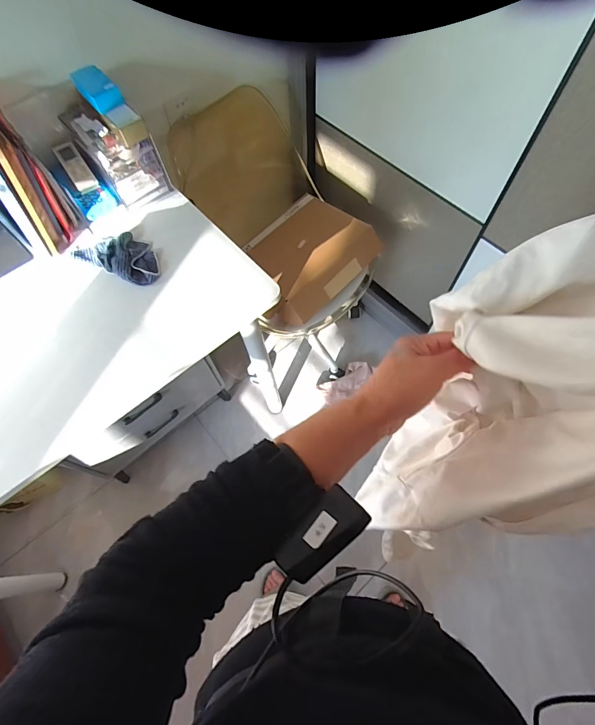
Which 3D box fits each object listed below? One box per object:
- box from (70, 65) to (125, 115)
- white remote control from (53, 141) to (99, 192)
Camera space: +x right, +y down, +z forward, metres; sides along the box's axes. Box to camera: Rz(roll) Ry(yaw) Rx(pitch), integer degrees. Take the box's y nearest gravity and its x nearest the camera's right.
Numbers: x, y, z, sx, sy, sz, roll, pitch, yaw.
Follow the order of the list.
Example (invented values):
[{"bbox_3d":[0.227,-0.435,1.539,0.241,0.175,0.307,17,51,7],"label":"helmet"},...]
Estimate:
[{"bbox_3d":[-0.385,-0.530,0.733,0.057,0.041,0.091,-41,69,-16],"label":"box"},{"bbox_3d":[-0.482,-0.427,0.820,0.045,0.022,0.114,-32,87,-12],"label":"white remote control"}]

